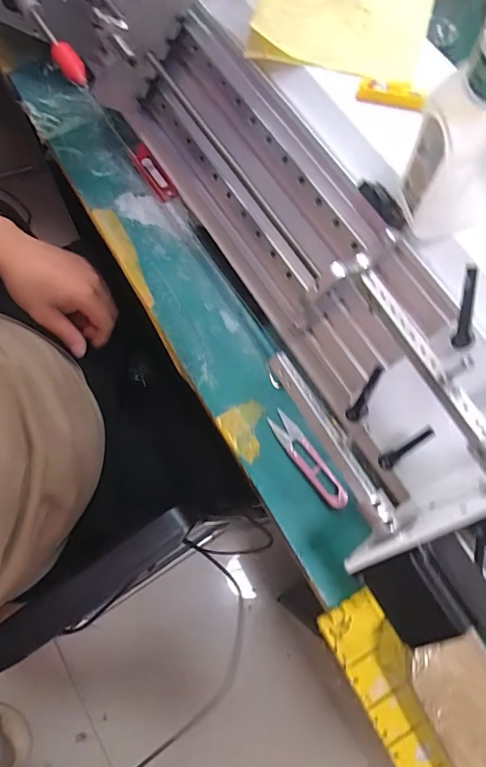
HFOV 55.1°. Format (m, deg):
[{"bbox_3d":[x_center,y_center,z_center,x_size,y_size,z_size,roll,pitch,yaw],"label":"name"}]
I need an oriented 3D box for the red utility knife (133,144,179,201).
[{"bbox_3d":[-0.104,-0.242,0.528,0.024,0.017,0.089,-28,75,-11],"label":"red utility knife"}]

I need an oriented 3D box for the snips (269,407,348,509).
[{"bbox_3d":[0.060,0.071,0.433,0.022,0.012,0.101,-36,76,-13],"label":"snips"}]

